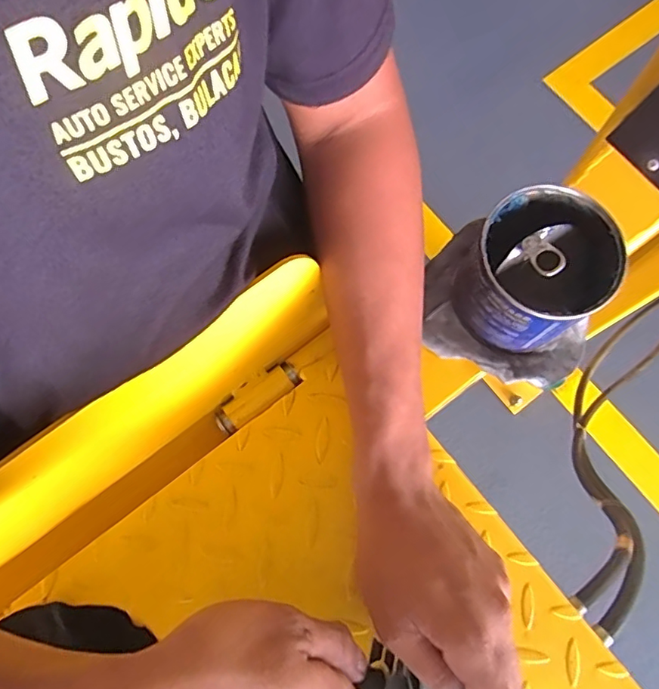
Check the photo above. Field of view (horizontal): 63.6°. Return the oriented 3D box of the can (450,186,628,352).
[{"bbox_3d":[0.156,-0.054,0.407,0.102,0.096,0.098,0,75,2],"label":"can"}]

